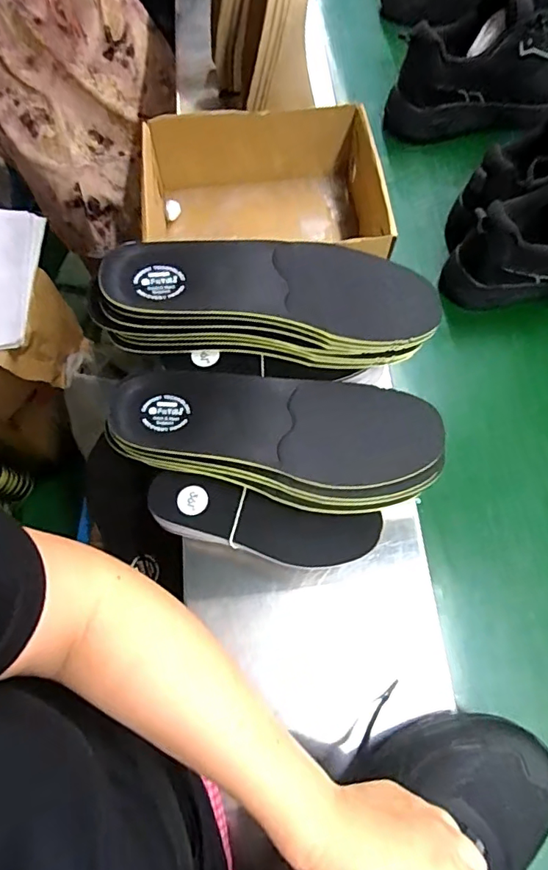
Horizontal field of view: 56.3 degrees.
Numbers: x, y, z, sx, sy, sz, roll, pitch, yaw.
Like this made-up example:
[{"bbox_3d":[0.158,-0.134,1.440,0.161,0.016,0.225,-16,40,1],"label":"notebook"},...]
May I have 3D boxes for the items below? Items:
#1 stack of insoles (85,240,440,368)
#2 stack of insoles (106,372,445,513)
[{"bbox_3d":[-0.007,-0.115,0.479,0.304,0.099,0.109,-2,66,-17],"label":"stack of insoles"},{"bbox_3d":[0.004,0.004,0.458,0.289,0.039,0.108,2,68,2],"label":"stack of insoles"}]

